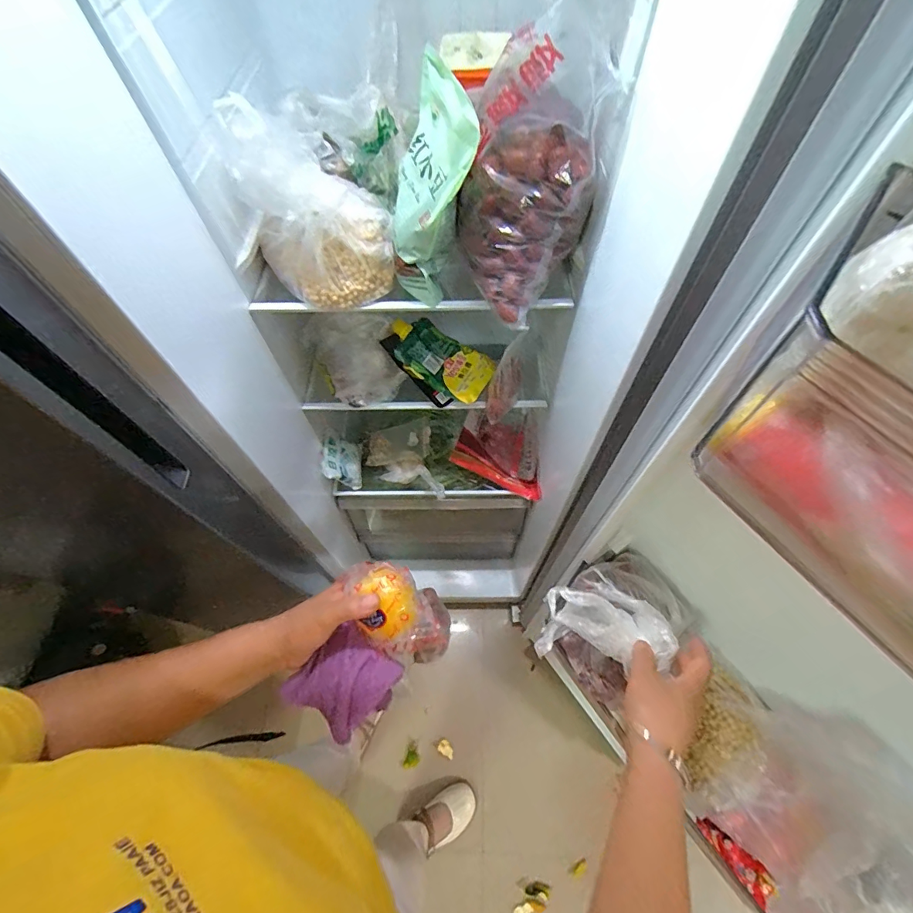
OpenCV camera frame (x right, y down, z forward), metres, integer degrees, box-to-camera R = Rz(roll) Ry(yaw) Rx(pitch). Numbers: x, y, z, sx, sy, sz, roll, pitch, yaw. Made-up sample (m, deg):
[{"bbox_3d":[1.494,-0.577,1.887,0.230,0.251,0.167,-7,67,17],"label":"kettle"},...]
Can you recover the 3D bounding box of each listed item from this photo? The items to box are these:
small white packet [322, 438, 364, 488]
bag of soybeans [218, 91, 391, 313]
[{"bbox_3d":[-0.228,0.010,0.893,0.019,0.104,0.092,-22,61,32],"label":"small white packet"},{"bbox_3d":[-0.161,-0.287,0.506,0.155,0.183,0.137,-19,62,-9],"label":"bag of soybeans"}]

